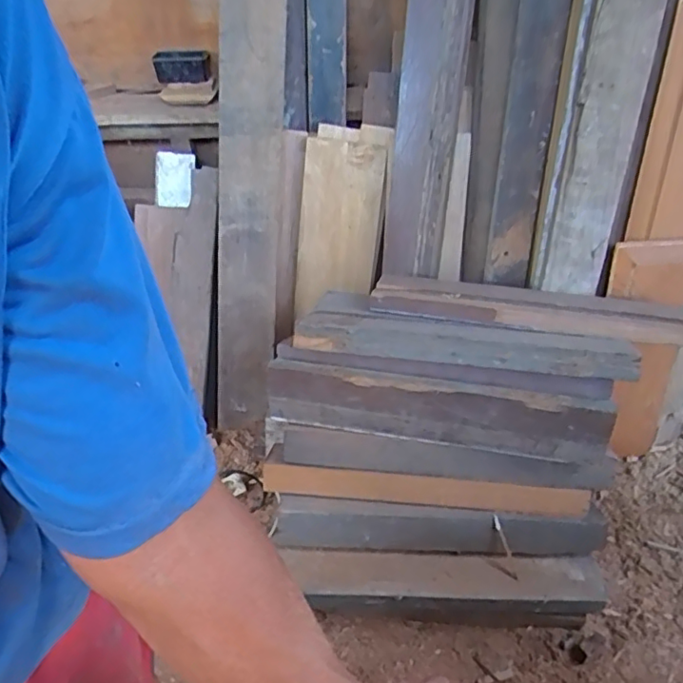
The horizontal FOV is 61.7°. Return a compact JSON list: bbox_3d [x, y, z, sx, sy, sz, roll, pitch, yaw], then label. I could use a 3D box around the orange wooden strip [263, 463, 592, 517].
[{"bbox_3d":[0.196,0.312,1.196,0.611,0.064,0.020,3,4,5],"label":"orange wooden strip"}]

